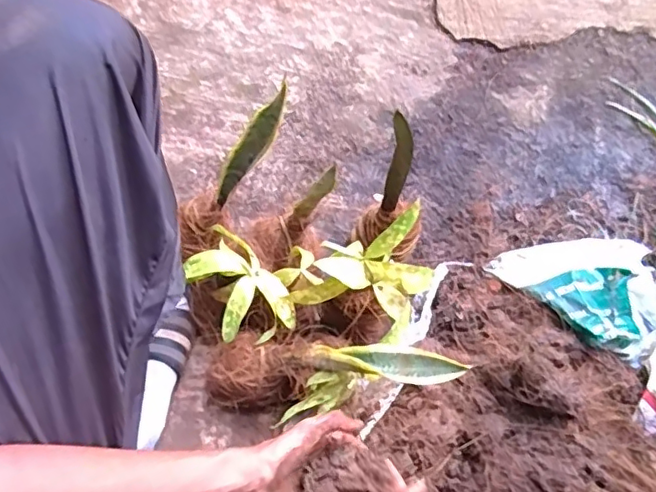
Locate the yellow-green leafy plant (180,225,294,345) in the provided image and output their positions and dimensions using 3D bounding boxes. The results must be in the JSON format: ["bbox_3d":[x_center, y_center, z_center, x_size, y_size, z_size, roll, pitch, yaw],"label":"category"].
[{"bbox_3d":[-0.104,0.041,0.662,0.087,0.059,0.143,-32,73,-11],"label":"yellow-green leafy plant"}]

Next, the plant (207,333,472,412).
[{"bbox_3d":[0.002,0.129,0.618,0.306,0.092,0.089,-13,68,36],"label":"plant"}]

